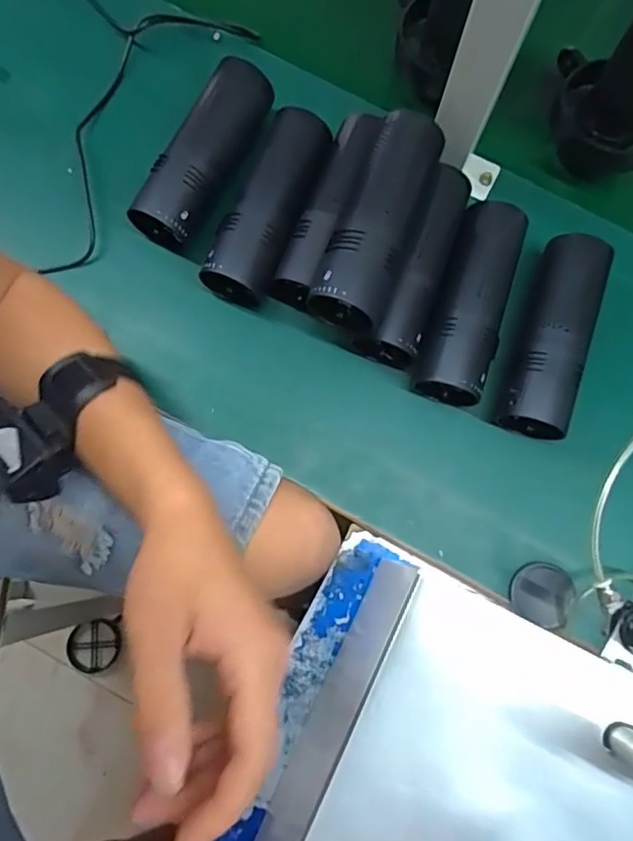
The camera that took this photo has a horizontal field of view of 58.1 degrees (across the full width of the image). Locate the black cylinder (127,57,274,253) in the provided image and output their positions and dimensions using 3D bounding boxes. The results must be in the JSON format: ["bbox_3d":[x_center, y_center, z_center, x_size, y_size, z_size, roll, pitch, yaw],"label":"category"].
[{"bbox_3d":[-0.094,-0.225,0.490,0.057,0.049,0.162,27,79,4],"label":"black cylinder"}]

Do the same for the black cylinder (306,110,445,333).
[{"bbox_3d":[0.047,-0.153,0.431,0.059,0.050,0.170,21,79,2],"label":"black cylinder"}]

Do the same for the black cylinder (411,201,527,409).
[{"bbox_3d":[0.127,-0.100,0.474,0.057,0.062,0.167,18,79,2],"label":"black cylinder"}]

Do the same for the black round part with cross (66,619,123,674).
[{"bbox_3d":[-0.436,0.444,1.118,0.108,0.021,0.100,0,87,-5],"label":"black round part with cross"}]

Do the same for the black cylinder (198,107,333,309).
[{"bbox_3d":[-0.040,-0.181,0.487,0.057,0.054,0.168,21,79,3],"label":"black cylinder"}]

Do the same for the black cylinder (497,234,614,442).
[{"bbox_3d":[0.192,-0.071,0.476,0.059,0.055,0.165,18,79,2],"label":"black cylinder"}]

